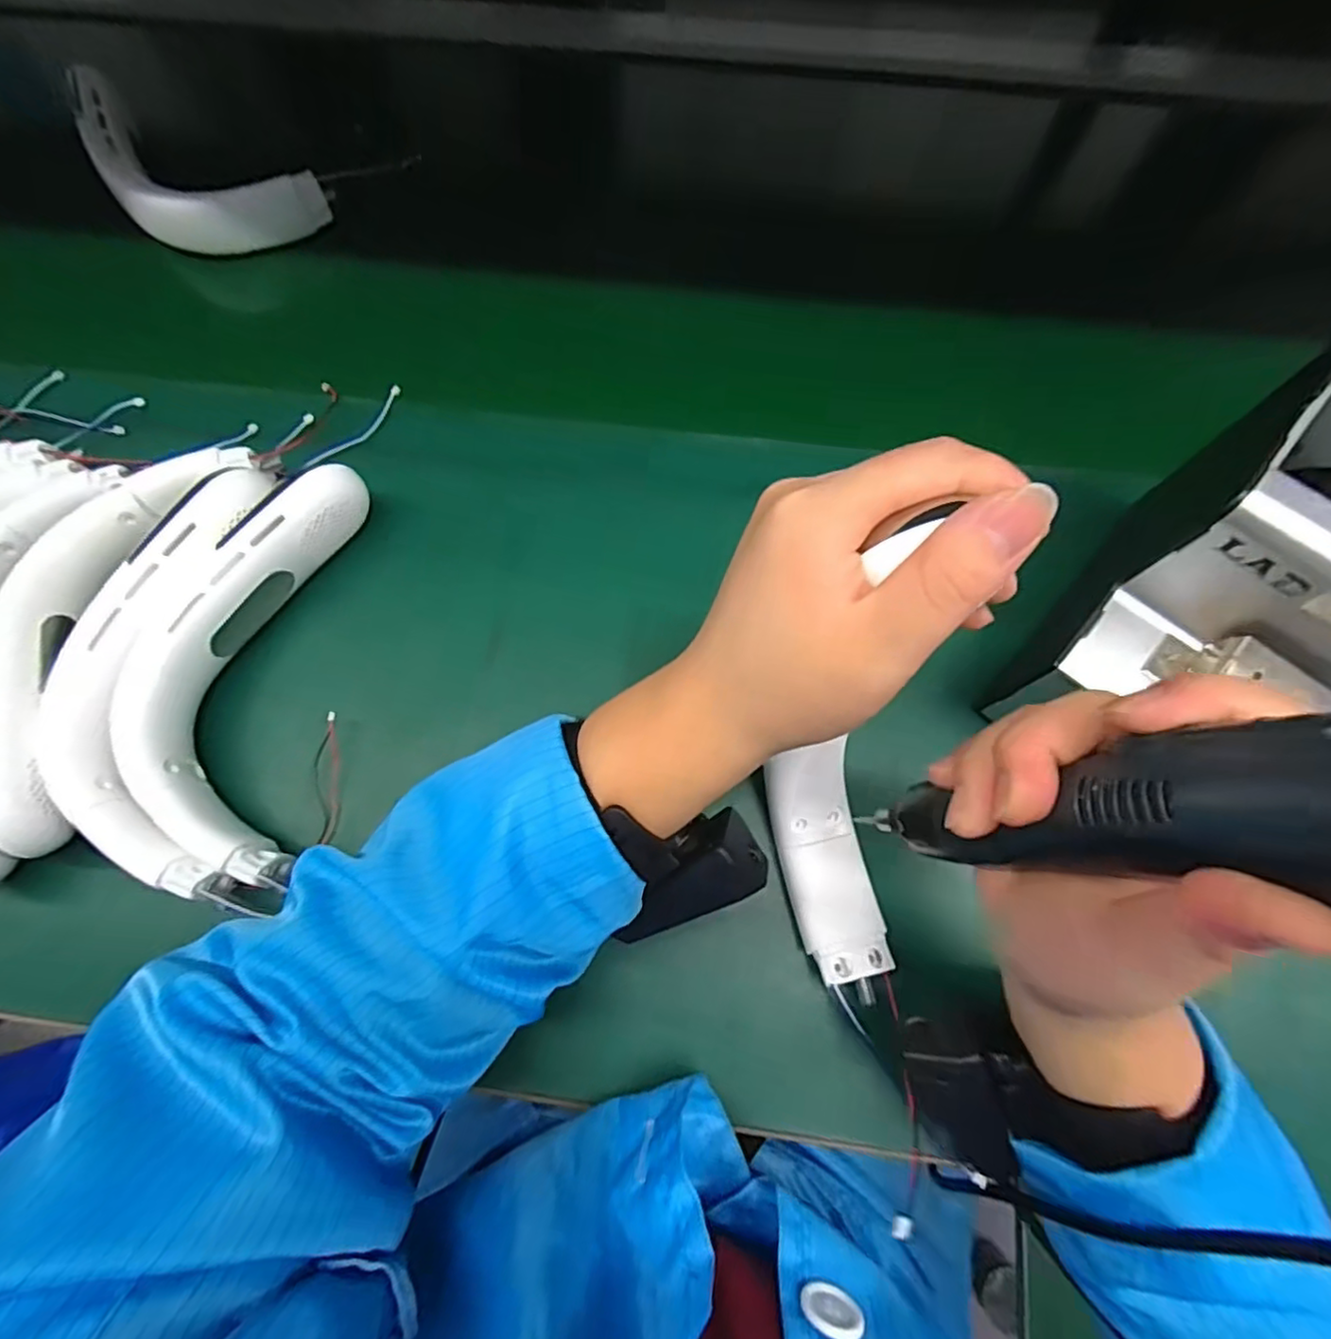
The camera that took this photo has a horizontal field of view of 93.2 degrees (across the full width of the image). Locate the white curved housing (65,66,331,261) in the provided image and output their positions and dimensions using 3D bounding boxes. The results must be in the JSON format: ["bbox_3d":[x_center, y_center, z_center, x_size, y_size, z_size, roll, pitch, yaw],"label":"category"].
[{"bbox_3d":[-0.368,-0.393,0.482,0.117,0.048,0.201,-41,76,-10],"label":"white curved housing"}]

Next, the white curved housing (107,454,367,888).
[{"bbox_3d":[-0.230,-0.004,0.344,0.090,0.053,0.221,0,73,2],"label":"white curved housing"}]

